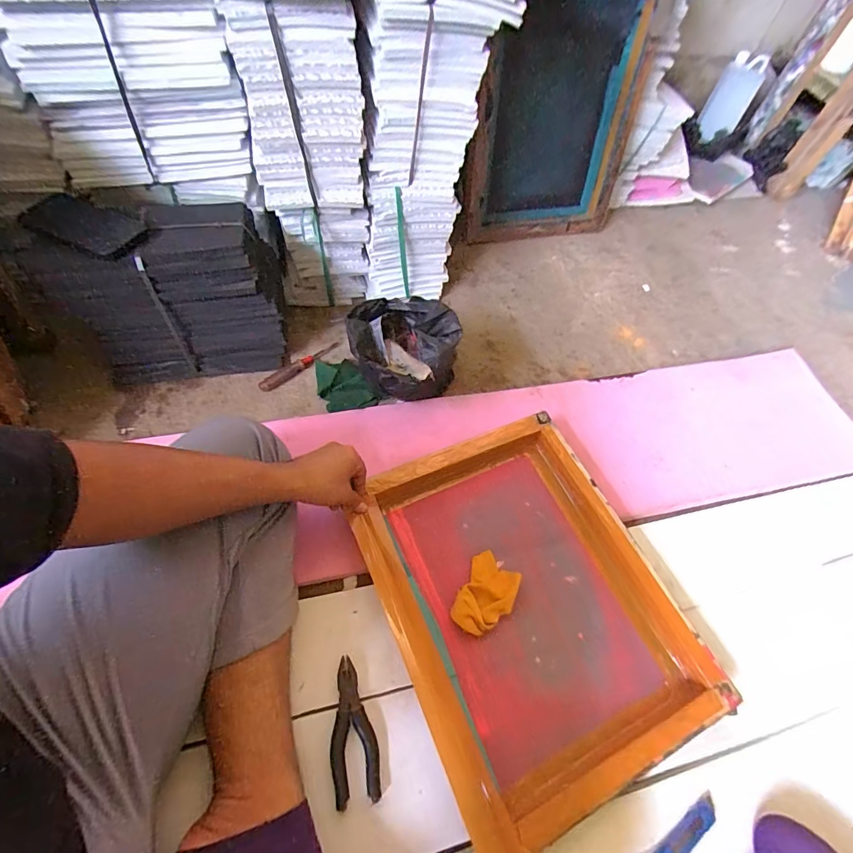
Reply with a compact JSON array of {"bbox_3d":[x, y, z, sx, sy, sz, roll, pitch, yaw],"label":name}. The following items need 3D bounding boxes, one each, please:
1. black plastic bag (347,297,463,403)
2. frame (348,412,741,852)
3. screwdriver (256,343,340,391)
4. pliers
[{"bbox_3d":[-0.039,-0.124,0.732,0.176,0.138,0.139,21,60,9],"label":"black plastic bag"},{"bbox_3d":[0.131,0.230,0.594,0.359,0.058,0.454,-20,63,-15],"label":"frame"},{"bbox_3d":[-0.232,-0.112,0.802,0.167,0.014,0.025,-35,67,-21],"label":"screwdriver"},{"bbox_3d":[-0.089,0.366,0.524,0.054,0.009,0.146,-6,60,-7],"label":"pliers"}]

